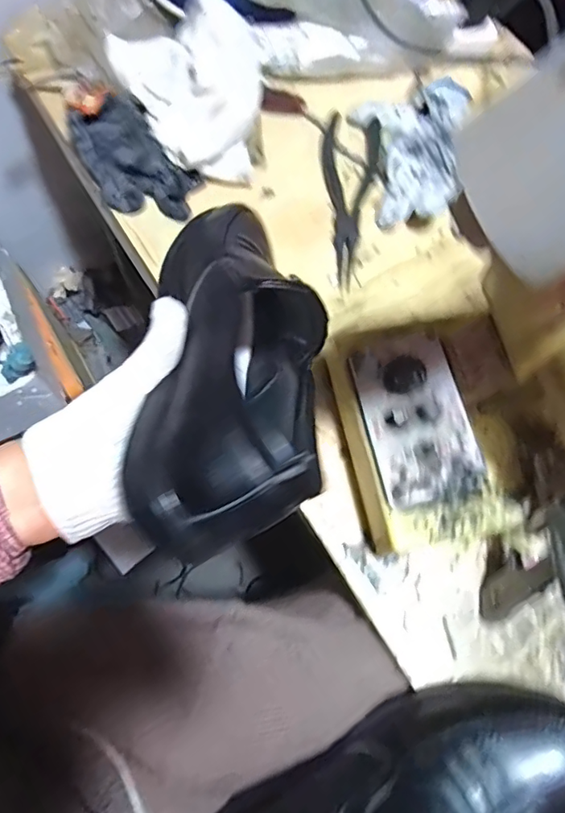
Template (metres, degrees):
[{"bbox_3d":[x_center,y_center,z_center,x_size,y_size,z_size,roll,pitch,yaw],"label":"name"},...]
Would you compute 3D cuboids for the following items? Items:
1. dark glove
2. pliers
[{"bbox_3d":[-0.142,-0.228,0.496,0.079,0.035,0.146,-42,76,-16],"label":"dark glove"},{"bbox_3d":[0.061,-0.200,0.514,0.055,0.010,0.195,7,69,0],"label":"pliers"}]

